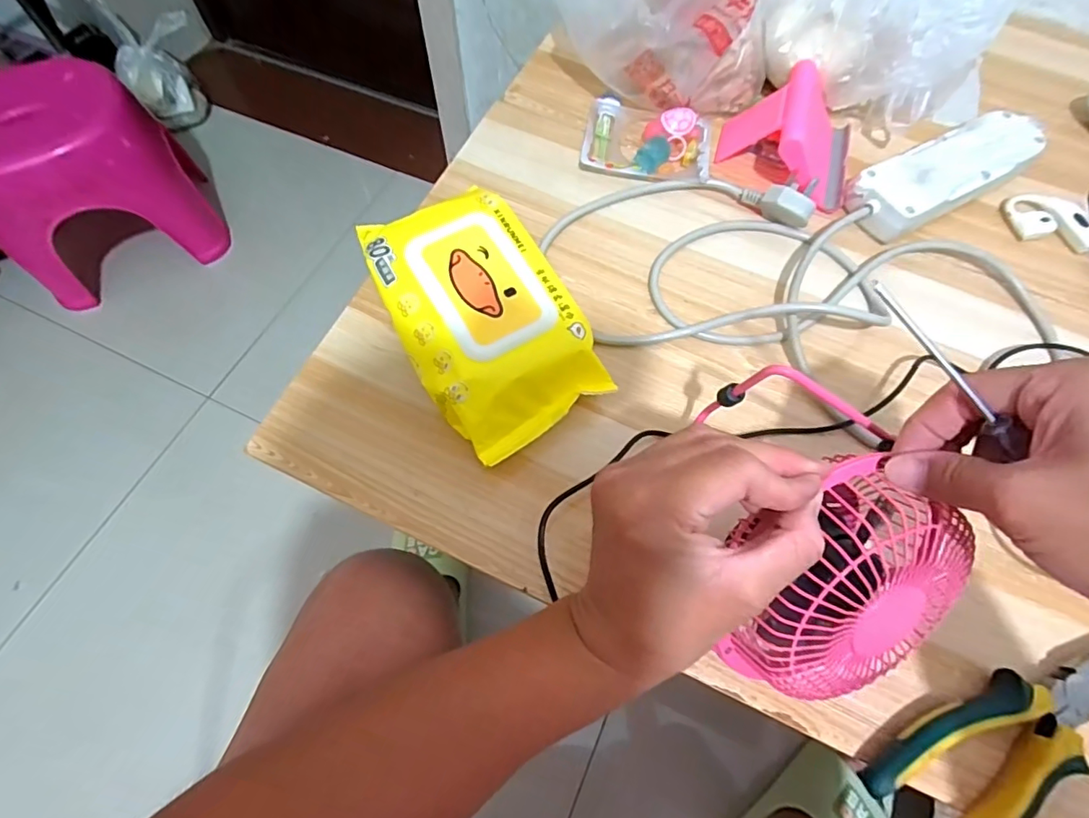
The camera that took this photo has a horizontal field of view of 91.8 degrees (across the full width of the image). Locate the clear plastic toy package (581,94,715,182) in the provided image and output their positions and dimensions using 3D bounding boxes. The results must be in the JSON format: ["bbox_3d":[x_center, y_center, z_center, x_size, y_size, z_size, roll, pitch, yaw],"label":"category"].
[{"bbox_3d":[0.085,-0.221,0.425,0.099,0.016,0.084,11,65,5],"label":"clear plastic toy package"}]

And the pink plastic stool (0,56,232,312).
[{"bbox_3d":[-0.773,-0.380,0.901,0.315,0.275,0.250,-33,69,-15],"label":"pink plastic stool"}]

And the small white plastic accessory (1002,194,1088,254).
[{"bbox_3d":[0.398,-0.147,0.413,0.065,0.010,0.041,11,65,5],"label":"small white plastic accessory"}]

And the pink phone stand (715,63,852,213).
[{"bbox_3d":[0.195,-0.219,0.416,0.100,0.050,0.104,18,66,8],"label":"pink phone stand"}]

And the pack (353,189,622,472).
[{"bbox_3d":[-0.039,-0.058,0.341,0.107,0.065,0.169,-30,68,-14],"label":"pack"}]

